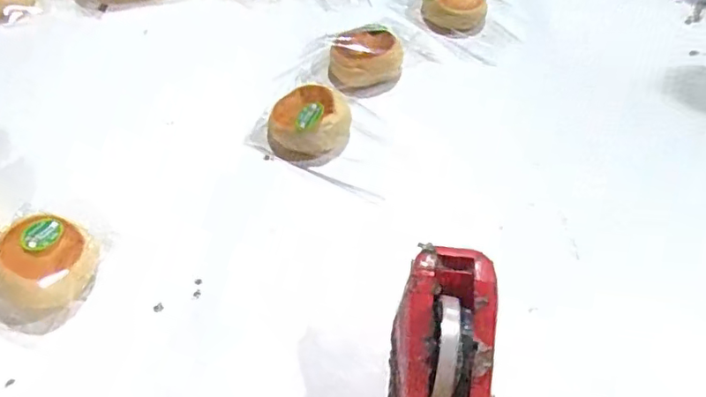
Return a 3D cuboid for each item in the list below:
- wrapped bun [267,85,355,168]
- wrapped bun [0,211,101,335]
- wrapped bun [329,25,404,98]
[{"bbox_3d":[-0.050,-0.091,0.648,0.091,0.048,0.097,2,56,-3],"label":"wrapped bun"},{"bbox_3d":[-0.291,0.067,0.522,0.087,0.047,0.105,25,58,12],"label":"wrapped bun"},{"bbox_3d":[0.019,-0.182,0.719,0.092,0.050,0.105,6,56,-1],"label":"wrapped bun"}]

